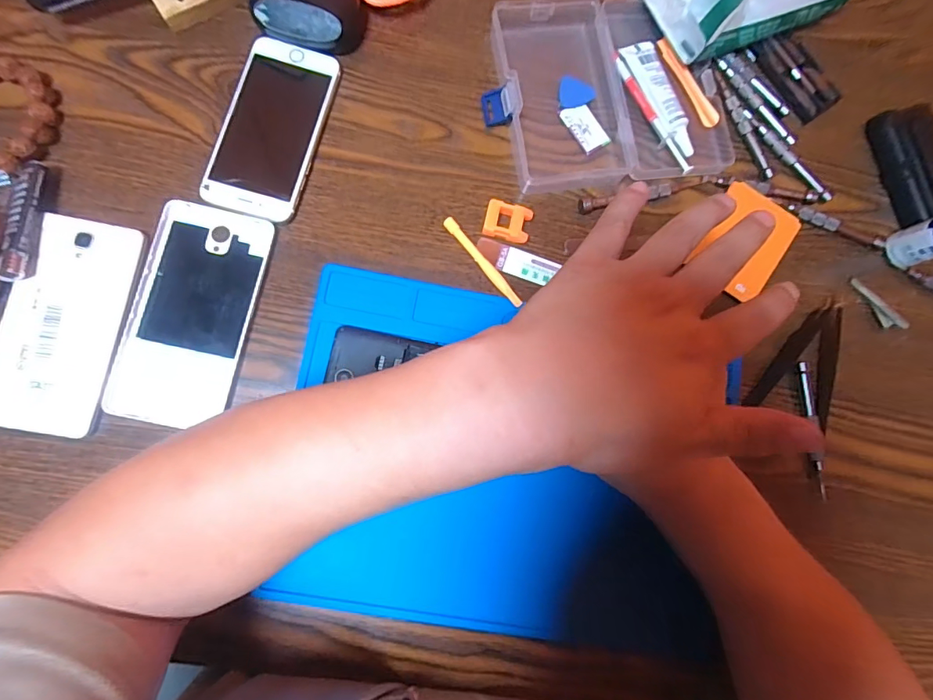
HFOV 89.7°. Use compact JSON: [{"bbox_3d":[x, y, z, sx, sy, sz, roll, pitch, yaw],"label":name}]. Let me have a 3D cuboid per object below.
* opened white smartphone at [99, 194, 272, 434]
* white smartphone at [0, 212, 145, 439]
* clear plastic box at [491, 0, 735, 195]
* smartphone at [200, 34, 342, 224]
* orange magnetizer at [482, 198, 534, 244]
[{"bbox_3d":[-0.188,-0.025,0.324,0.075,0.007,0.151,12,81,-4],"label":"opened white smartphone"},{"bbox_3d":[-0.265,-0.018,0.311,0.068,0.014,0.142,10,82,-4],"label":"white smartphone"},{"bbox_3d":[0.115,-0.206,0.371,0.175,0.021,0.151,-9,83,-7],"label":"clear plastic box"},{"bbox_3d":[-0.142,-0.163,0.346,0.066,0.011,0.135,15,81,-4],"label":"smartphone"},{"bbox_3d":[0.031,-0.096,0.353,0.034,0.013,0.026,12,81,-4],"label":"orange magnetizer"}]

